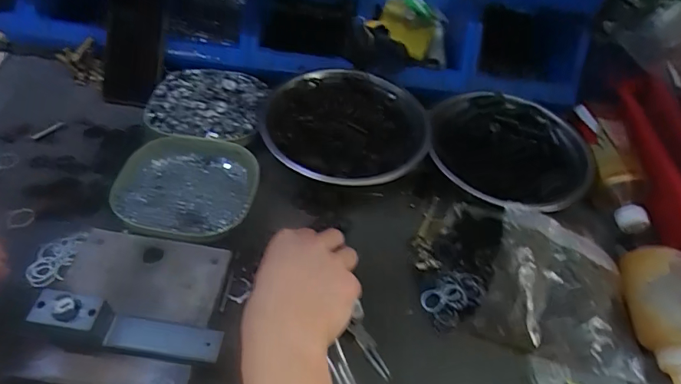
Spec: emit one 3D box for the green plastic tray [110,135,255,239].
[{"bbox_3d":[-0.177,-0.006,0.521,0.158,0.033,0.136,7,52,1],"label":"green plastic tray"}]

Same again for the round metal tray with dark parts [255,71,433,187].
[{"bbox_3d":[0.005,-0.076,0.578,0.197,0.058,0.196,2,53,-3],"label":"round metal tray with dark parts"}]

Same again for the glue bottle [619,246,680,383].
[{"bbox_3d":[0.309,0.137,0.436,0.058,0.057,0.174,13,53,5],"label":"glue bottle"}]

